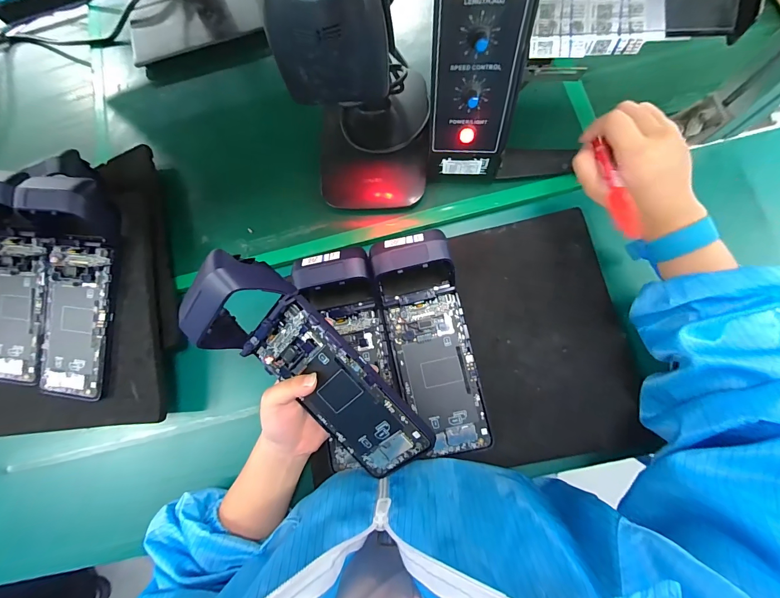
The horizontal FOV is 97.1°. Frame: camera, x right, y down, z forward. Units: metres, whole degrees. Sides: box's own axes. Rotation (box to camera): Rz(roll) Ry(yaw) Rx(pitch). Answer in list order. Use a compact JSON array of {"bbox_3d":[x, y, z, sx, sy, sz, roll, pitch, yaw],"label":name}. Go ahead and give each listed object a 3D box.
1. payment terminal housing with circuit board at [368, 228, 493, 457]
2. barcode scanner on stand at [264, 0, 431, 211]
[{"bbox_3d":[0.041,0.044,0.344,0.078,0.041,0.216,-13,82,1],"label":"payment terminal housing with circuit board"},{"bbox_3d":[-0.024,-0.196,0.293,0.113,0.247,0.156,-2,83,2],"label":"barcode scanner on stand"}]

